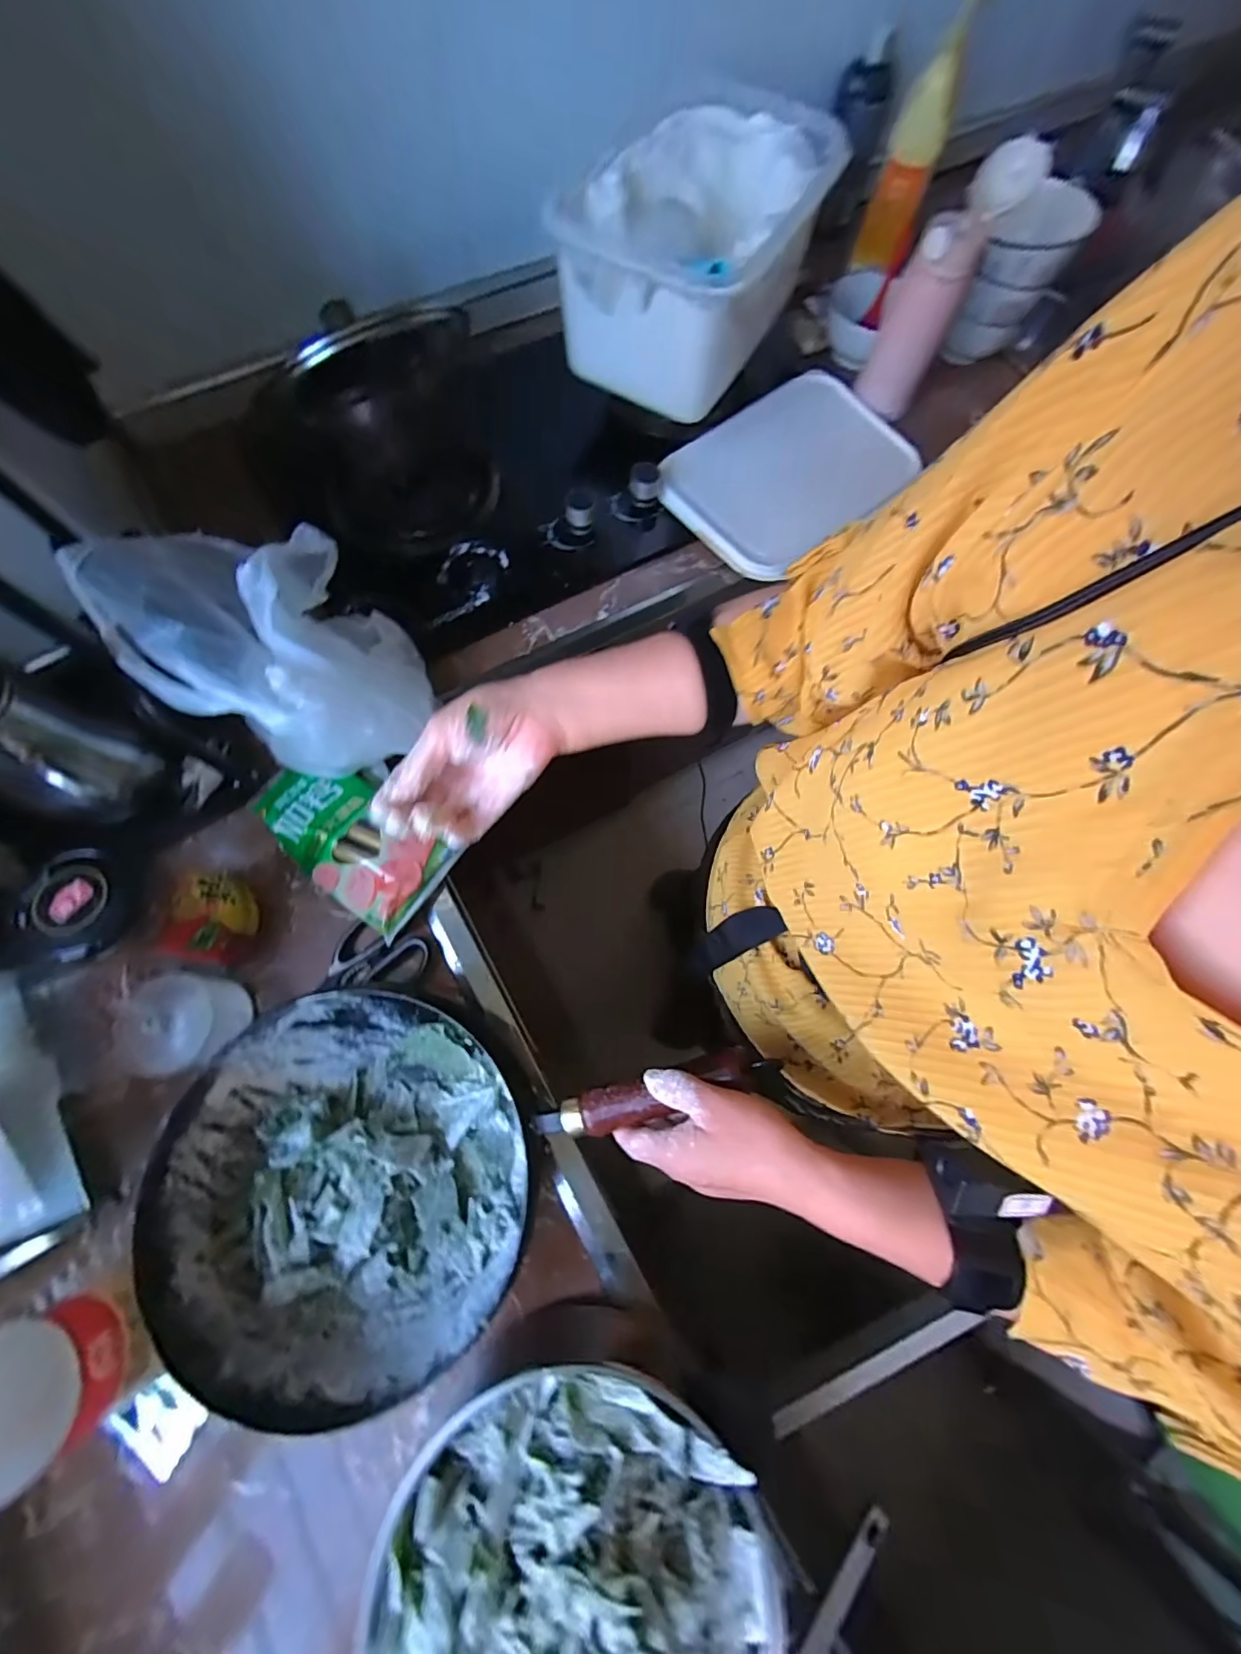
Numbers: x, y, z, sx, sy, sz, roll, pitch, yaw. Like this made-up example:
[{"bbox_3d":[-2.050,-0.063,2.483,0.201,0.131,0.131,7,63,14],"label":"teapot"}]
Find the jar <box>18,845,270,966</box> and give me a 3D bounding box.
[{"bbox_3d":[-0.383,0.071,0.450,0.087,0.155,0.091,1,73,-2],"label":"jar"}]

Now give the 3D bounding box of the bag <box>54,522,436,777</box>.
[{"bbox_3d":[-0.304,-0.156,0.497,0.191,0.181,0.206,-31,77,-11],"label":"bag"}]

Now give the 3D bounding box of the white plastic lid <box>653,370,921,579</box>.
[{"bbox_3d":[0.210,-0.462,0.688,0.296,0.025,0.211,-42,79,-13],"label":"white plastic lid"}]

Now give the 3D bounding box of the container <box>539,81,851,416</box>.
[{"bbox_3d":[0.084,-0.642,0.609,0.208,0.147,0.314,29,74,7],"label":"container"}]

